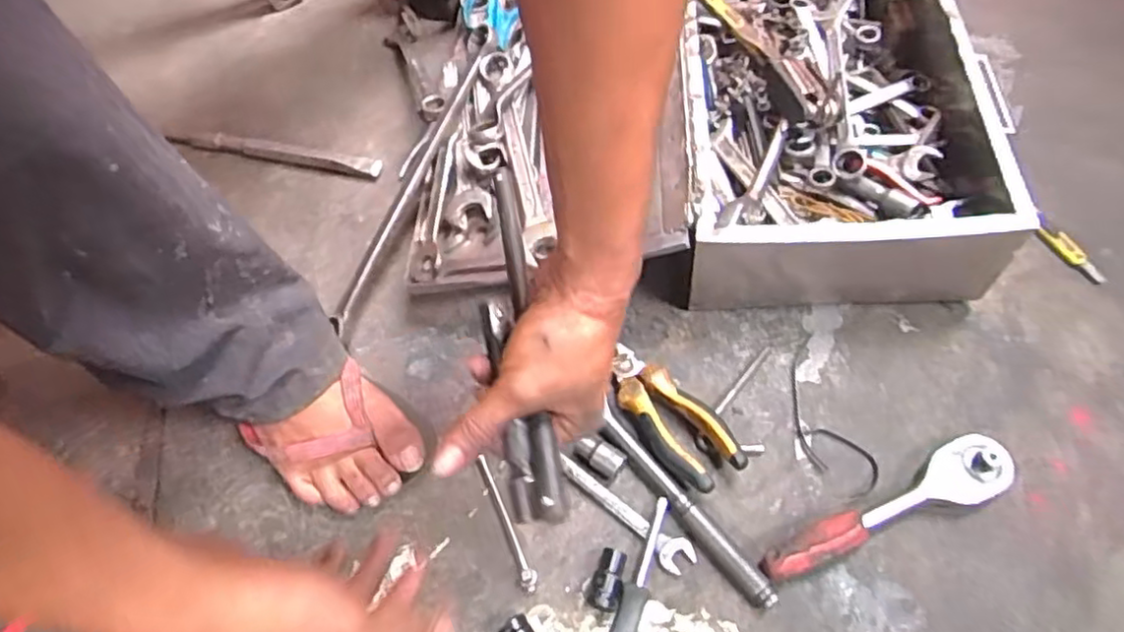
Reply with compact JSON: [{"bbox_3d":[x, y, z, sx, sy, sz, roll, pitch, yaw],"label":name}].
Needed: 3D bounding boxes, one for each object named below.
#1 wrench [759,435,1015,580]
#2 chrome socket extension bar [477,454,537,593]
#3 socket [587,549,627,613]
[{"bbox_3d":[0.239,0.144,0.505,0.204,0.031,0.045,-22,62,-9],"label":"wrench"},{"bbox_3d":[-0.042,0.154,0.520,0.013,0.011,0.109,-20,62,-8],"label":"chrome socket extension bar"},{"bbox_3d":[0.034,0.189,0.492,0.021,0.018,0.042,19,63,13],"label":"socket"}]

